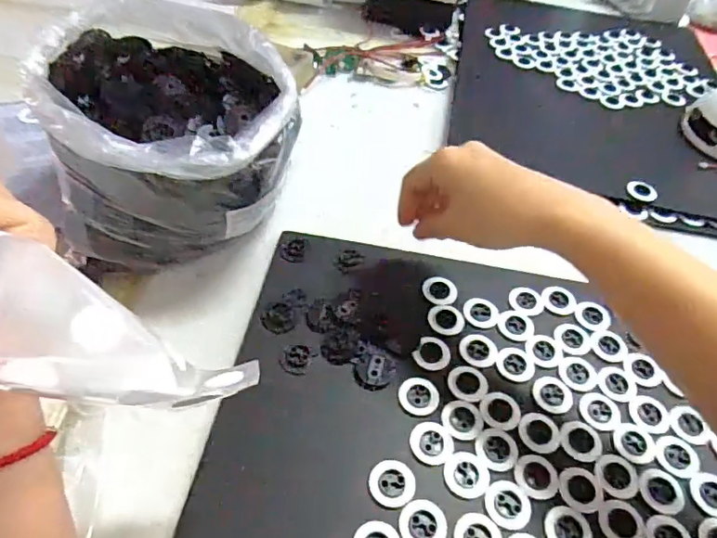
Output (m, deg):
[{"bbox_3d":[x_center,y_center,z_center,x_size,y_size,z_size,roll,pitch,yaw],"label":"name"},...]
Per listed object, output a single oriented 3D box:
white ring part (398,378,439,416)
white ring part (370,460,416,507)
[{"bbox_3d":[0.043,0.089,0.373,0.029,0.004,0.029,3,51,-4],"label":"white ring part"},{"bbox_3d":[0.022,0.135,0.333,0.028,0.004,0.029,3,51,-4],"label":"white ring part"}]

